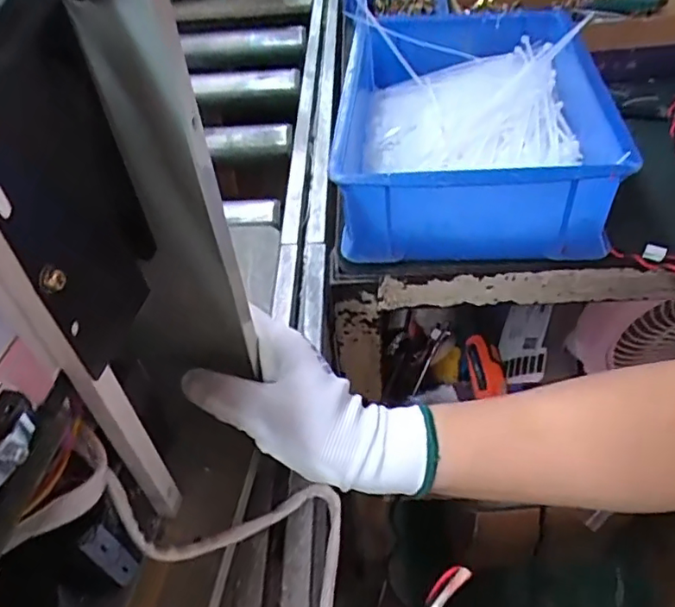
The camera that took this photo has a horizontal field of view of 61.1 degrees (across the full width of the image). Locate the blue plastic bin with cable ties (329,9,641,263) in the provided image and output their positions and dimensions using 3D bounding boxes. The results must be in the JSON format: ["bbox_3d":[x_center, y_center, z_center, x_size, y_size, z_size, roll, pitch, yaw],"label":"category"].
[{"bbox_3d":[0.116,-0.175,0.499,0.209,0.078,0.315,2,46,7],"label":"blue plastic bin with cable ties"}]

